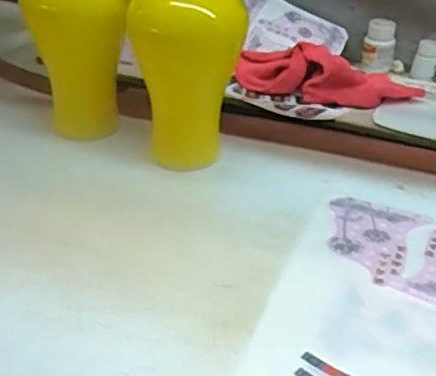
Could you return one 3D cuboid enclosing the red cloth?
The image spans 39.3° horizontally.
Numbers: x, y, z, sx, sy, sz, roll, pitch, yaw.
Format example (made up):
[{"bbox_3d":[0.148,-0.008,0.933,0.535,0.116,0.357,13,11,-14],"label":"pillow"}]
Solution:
[{"bbox_3d":[0.134,-0.130,0.710,0.215,0.059,0.075,6,34,5],"label":"red cloth"}]

